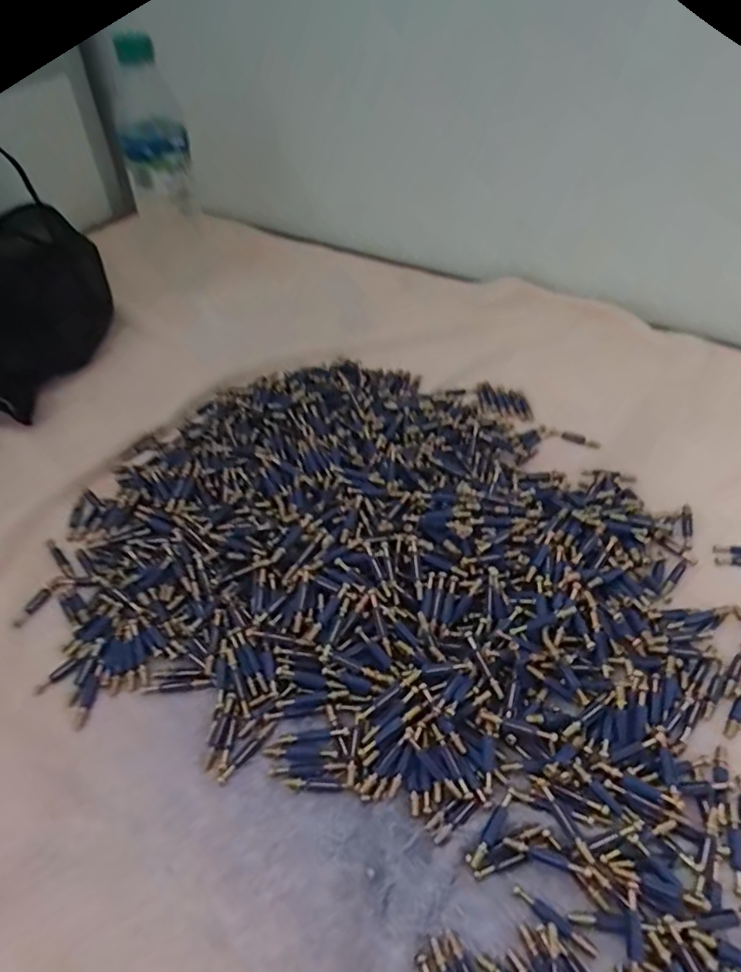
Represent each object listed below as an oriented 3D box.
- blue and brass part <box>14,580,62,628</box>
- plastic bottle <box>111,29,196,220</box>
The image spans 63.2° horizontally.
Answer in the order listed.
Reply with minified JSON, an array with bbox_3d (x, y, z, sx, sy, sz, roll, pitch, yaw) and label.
[{"bbox_3d":[-0.217,0.076,0.391,0.009,0.005,0.035,23,52,22],"label":"blue and brass part"},{"bbox_3d":[-0.209,-0.337,0.576,0.068,0.142,0.071,-17,48,-13],"label":"plastic bottle"}]

